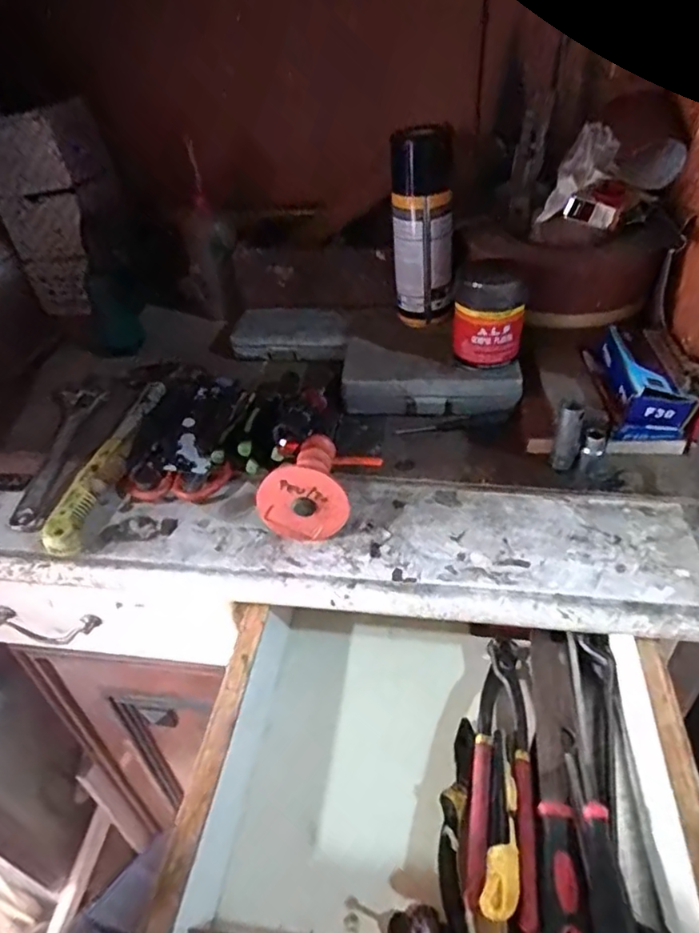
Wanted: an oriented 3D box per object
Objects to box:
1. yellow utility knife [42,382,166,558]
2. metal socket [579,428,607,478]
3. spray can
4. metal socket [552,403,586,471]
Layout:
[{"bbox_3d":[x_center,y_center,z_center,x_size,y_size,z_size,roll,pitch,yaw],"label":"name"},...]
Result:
[{"bbox_3d":[-0.236,-0.008,0.588,0.038,0.028,0.235,2,40,7],"label":"yellow utility knife"},{"bbox_3d":[0.226,-0.014,0.541,0.016,0.039,0.019,20,46,27],"label":"metal socket"},{"bbox_3d":[0.082,-0.260,0.647,0.065,0.196,0.051,3,40,9],"label":"spray can"},{"bbox_3d":[0.201,-0.024,0.538,0.019,0.065,0.019,14,43,21],"label":"metal socket"}]

